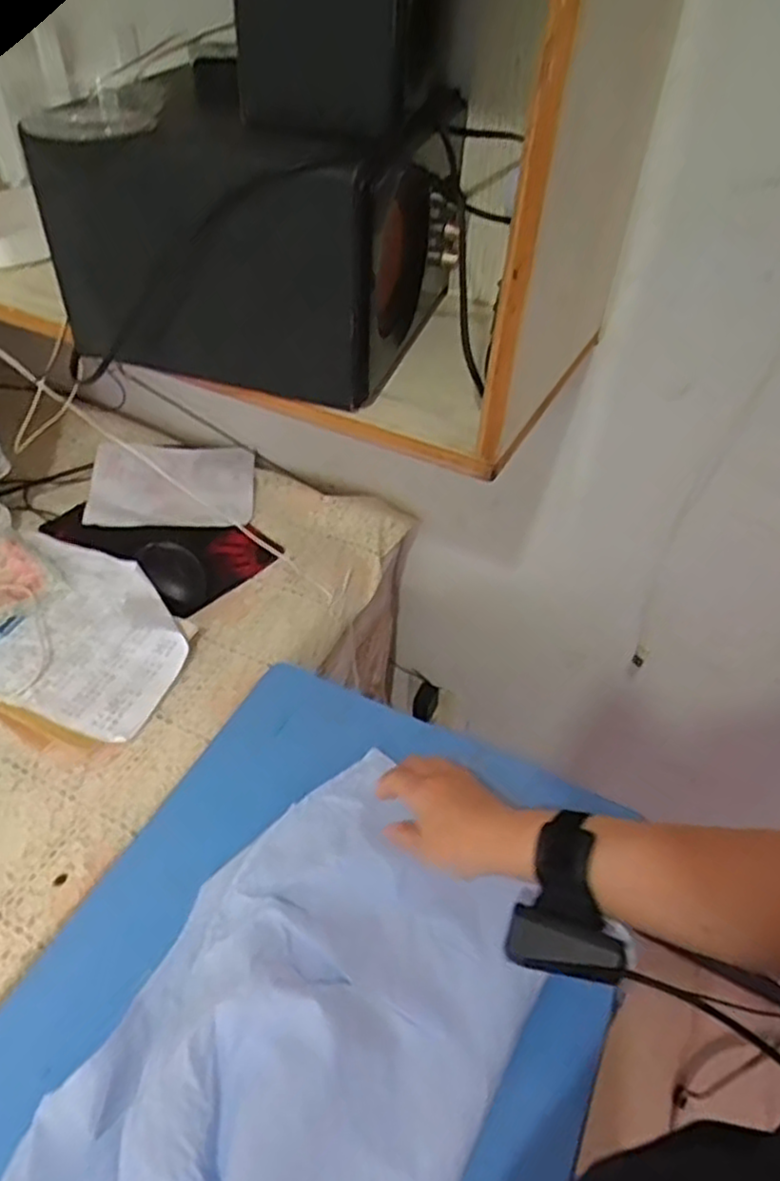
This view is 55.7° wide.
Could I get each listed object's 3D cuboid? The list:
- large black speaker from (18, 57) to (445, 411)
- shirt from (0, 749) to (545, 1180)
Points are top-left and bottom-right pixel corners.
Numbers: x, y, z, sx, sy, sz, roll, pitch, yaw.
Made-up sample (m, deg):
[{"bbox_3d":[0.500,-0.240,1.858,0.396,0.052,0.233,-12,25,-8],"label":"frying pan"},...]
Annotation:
[{"bbox_3d":[-0.110,-0.267,0.570,0.255,0.160,0.152,13,45,9],"label":"large black speaker"},{"bbox_3d":[-0.067,0.313,0.486,0.245,0.049,0.436,23,47,19],"label":"shirt"}]

